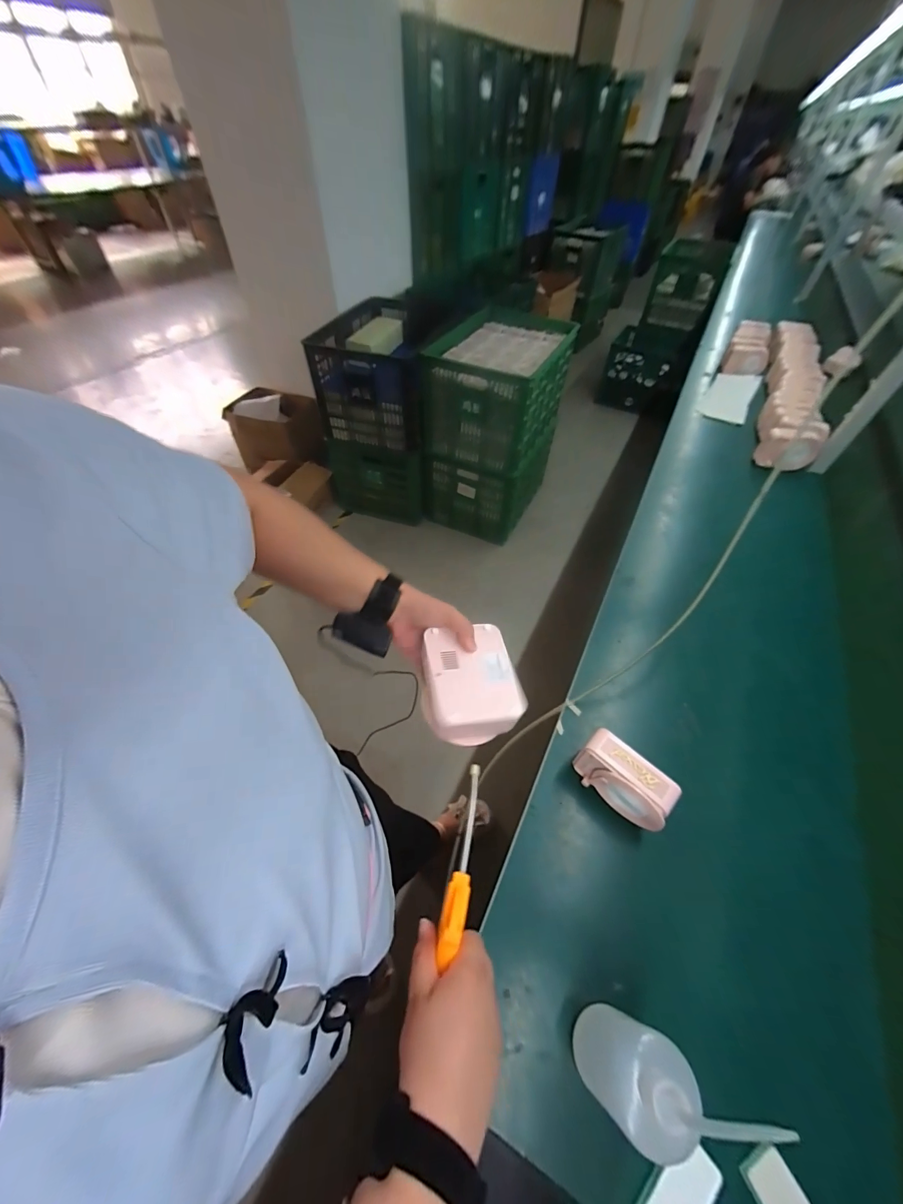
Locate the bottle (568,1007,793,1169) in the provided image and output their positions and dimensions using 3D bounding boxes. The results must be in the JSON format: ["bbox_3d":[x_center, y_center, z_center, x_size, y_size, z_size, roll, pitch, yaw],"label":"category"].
[{"bbox_3d":[0.173,0.429,0.349,0.068,0.236,0.074,27,55,19],"label":"bottle"}]

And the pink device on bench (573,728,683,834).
[{"bbox_3d":[0.251,0.260,0.580,0.129,0.094,0.053,37,59,25],"label":"pink device on bench"}]

